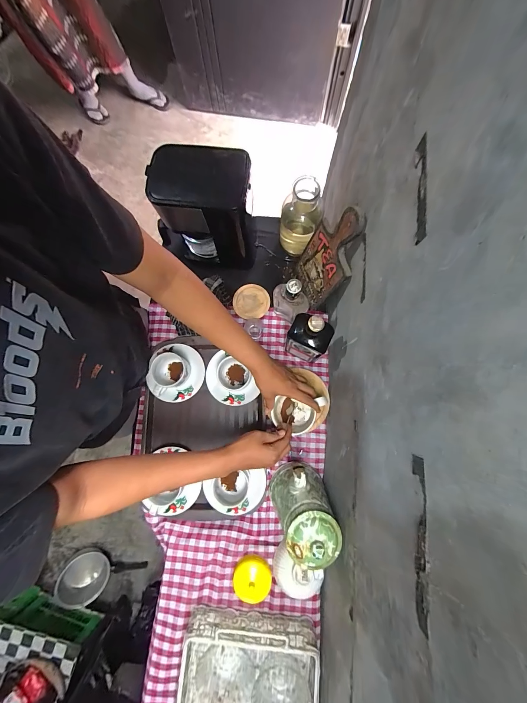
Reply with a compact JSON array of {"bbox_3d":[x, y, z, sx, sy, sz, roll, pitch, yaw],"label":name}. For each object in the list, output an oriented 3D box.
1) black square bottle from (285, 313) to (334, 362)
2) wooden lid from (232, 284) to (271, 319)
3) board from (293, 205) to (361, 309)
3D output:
[{"bbox_3d":[0.099,-0.031,0.595,0.083,0.212,0.061,28,82,6],"label":"black square bottle"},{"bbox_3d":[-0.033,-0.134,0.734,0.096,0.016,0.097,0,80,1],"label":"wooden lid"},{"bbox_3d":[0.136,-0.201,0.601,0.013,0.273,0.134,-15,80,-15],"label":"board"}]

